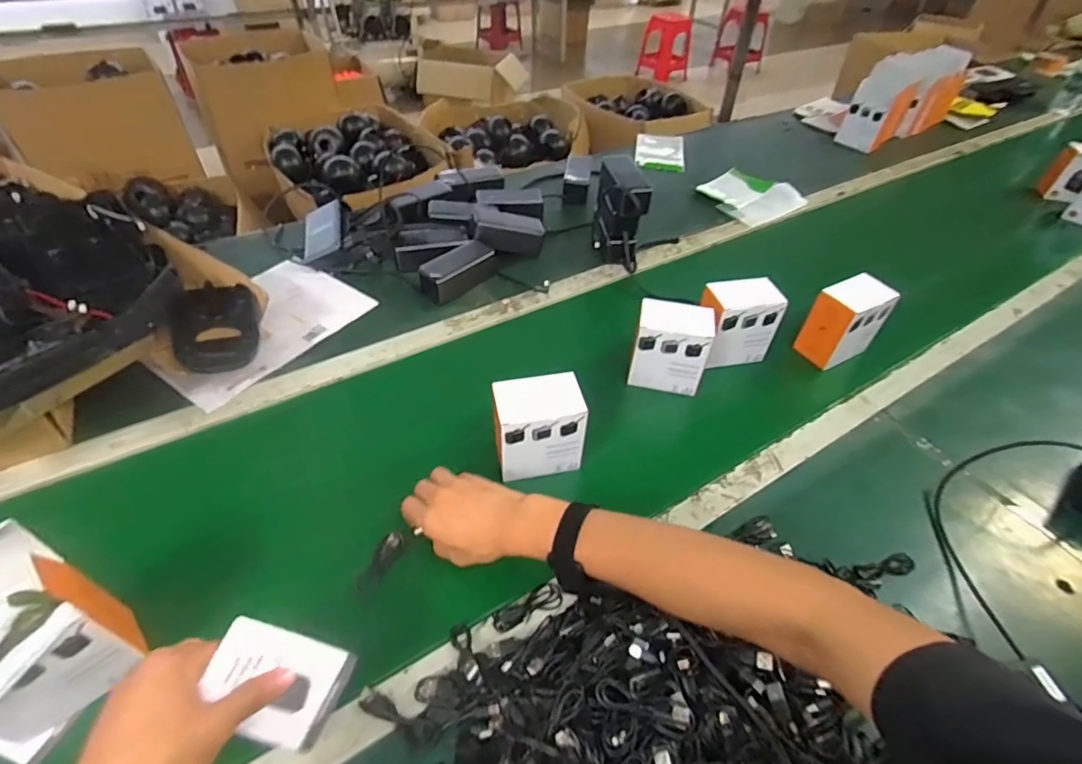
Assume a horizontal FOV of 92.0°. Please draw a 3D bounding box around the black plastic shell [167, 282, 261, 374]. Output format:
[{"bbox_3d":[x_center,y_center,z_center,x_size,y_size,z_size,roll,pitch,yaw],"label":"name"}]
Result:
[{"bbox_3d":[-0.422,-0.066,0.682,0.102,0.042,0.131,-20,49,-20],"label":"black plastic shell"}]

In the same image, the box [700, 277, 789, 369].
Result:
[{"bbox_3d":[0.297,-0.087,0.795,0.106,0.124,0.065,-6,46,-7],"label":"box"}]

